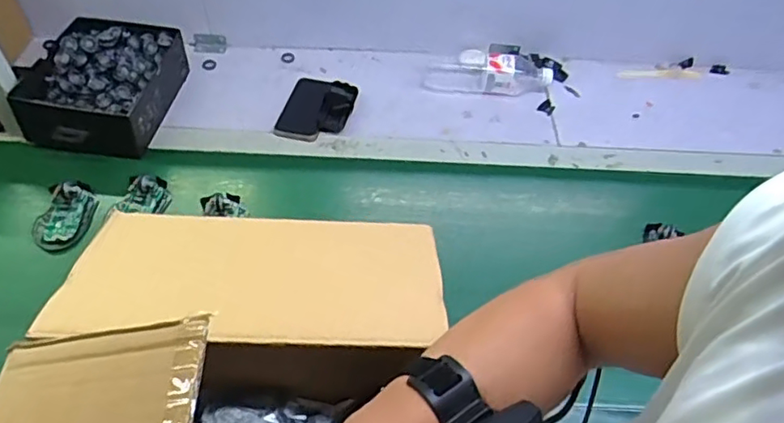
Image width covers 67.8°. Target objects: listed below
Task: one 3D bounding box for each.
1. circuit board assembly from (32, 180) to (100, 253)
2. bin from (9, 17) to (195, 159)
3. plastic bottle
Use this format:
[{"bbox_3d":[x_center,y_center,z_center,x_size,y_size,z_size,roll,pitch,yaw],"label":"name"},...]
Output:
[{"bbox_3d":[-0.475,0.004,0.849,0.073,0.025,0.116,3,49,0],"label":"circuit board assembly"},{"bbox_3d":[-0.471,-0.209,0.954,0.217,0.074,0.246,4,49,1],"label":"bin"},{"bbox_3d":[0.178,-0.261,1.065,0.230,0.060,0.088,7,49,3],"label":"plastic bottle"}]

